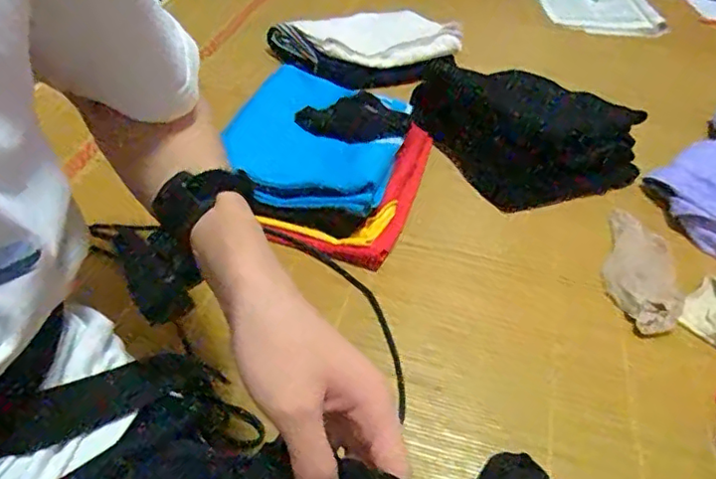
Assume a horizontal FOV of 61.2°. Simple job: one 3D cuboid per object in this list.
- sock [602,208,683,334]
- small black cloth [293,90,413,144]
[{"bbox_3d":[0.303,0.026,0.657,0.071,0.017,0.188,11,45,6],"label":"sock"},{"bbox_3d":[-0.001,-0.146,0.747,0.134,0.025,0.084,-23,51,-29],"label":"small black cloth"}]

